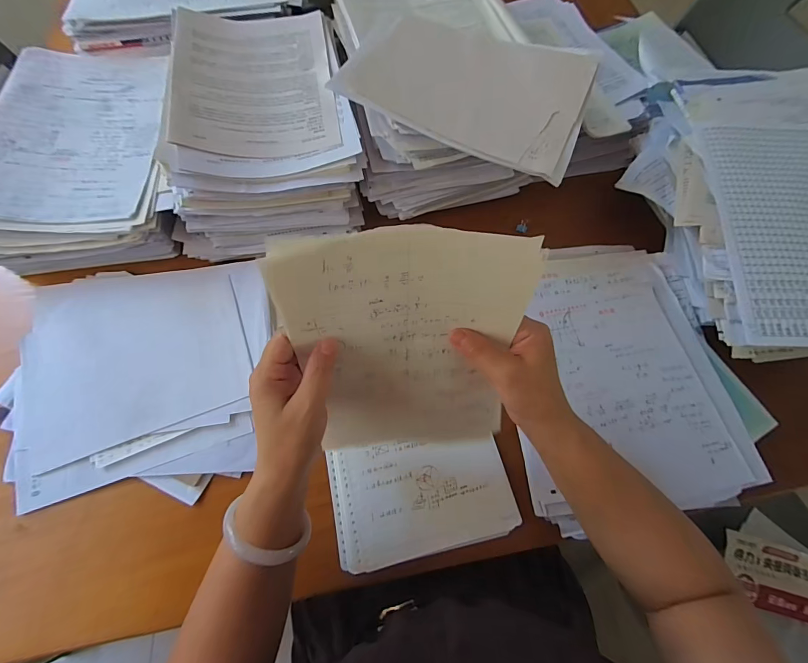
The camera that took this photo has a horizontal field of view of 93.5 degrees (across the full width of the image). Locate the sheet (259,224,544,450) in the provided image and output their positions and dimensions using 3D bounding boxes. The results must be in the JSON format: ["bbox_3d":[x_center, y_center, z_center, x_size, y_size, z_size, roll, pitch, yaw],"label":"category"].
[{"bbox_3d":[0.002,0.038,0.344,0.180,0.284,0.024,-4,46,-3],"label":"sheet"}]

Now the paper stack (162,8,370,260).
[{"bbox_3d":[-0.198,-0.295,0.533,0.236,0.129,0.300,-10,68,-7],"label":"paper stack"}]

